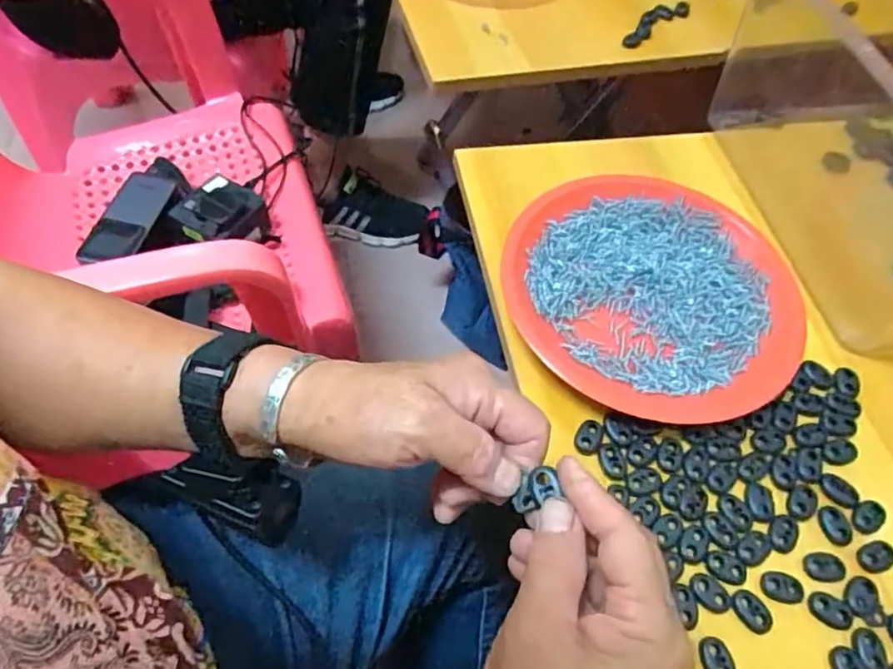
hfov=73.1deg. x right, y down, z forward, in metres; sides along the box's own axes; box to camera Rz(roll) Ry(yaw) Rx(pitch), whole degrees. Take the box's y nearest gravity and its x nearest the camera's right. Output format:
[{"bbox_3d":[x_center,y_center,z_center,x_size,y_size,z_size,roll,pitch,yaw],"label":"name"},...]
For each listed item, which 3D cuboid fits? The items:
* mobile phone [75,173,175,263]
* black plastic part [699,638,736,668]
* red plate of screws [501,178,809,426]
[{"bbox_3d":[-0.336,-0.123,0.634,0.051,0.010,0.121,18,65,2],"label":"mobile phone"},{"bbox_3d":[0.136,0.163,0.299,0.016,0.004,0.021,-3,59,-7],"label":"black plastic part"},{"bbox_3d":[0.138,-0.029,0.408,0.187,0.030,0.189,2,58,-4],"label":"red plate of screws"}]

